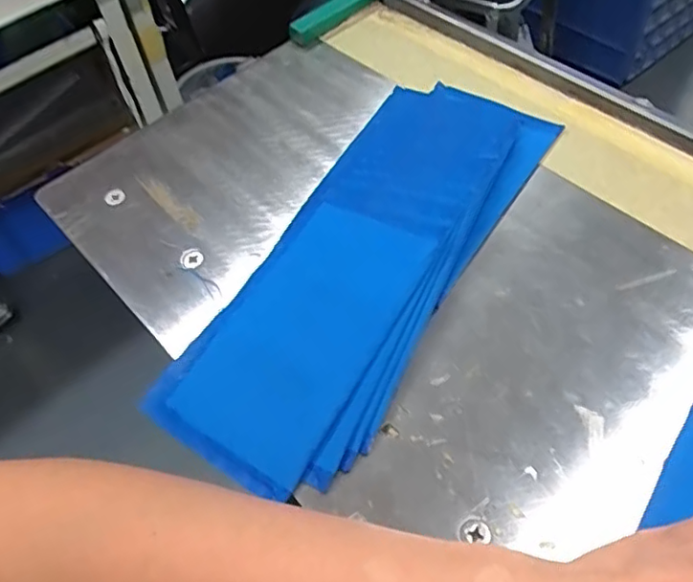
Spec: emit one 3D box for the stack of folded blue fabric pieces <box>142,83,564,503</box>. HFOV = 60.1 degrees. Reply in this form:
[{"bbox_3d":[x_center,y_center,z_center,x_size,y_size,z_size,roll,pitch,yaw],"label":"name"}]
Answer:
[{"bbox_3d":[0.014,-0.025,0.308,0.099,0.026,0.259,25,60,21],"label":"stack of folded blue fabric pieces"}]

